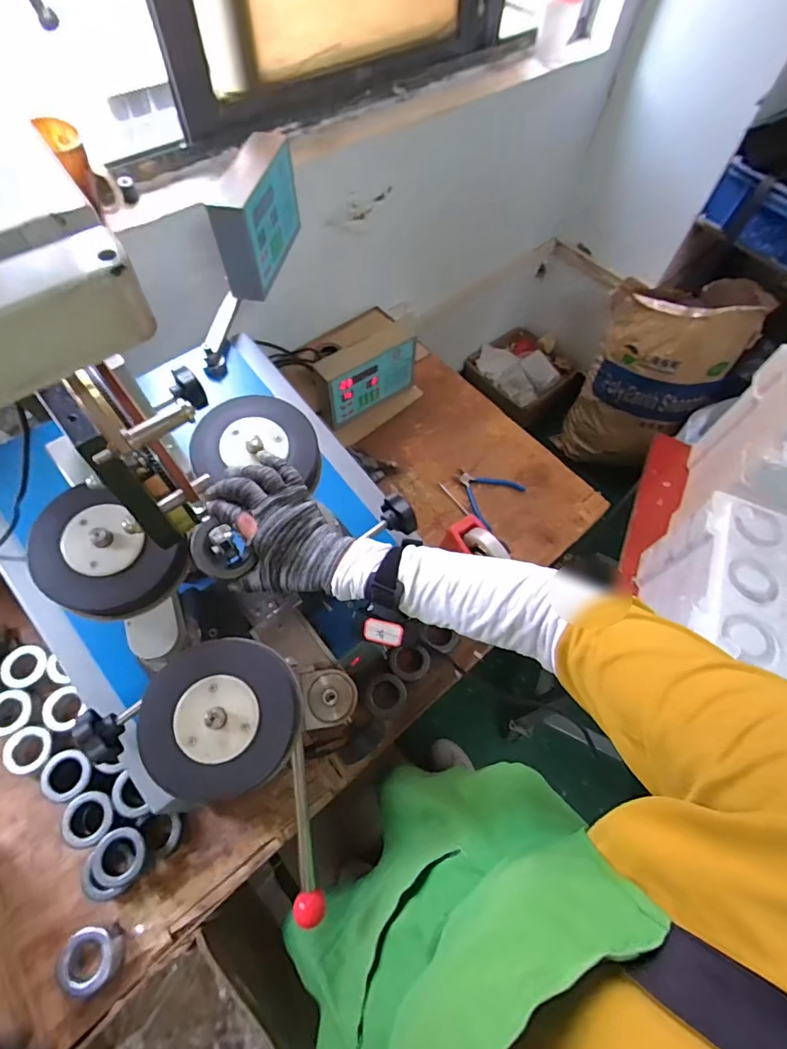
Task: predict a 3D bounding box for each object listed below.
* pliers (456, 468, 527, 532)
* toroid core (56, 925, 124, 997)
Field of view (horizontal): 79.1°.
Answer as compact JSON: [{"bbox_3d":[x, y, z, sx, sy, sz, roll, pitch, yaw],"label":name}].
[{"bbox_3d":[0.188,-0.070,1.017,0.136,0.012,0.140,36,67,14],"label":"pliers"},{"bbox_3d":[-0.402,0.577,0.632,0.071,0.037,0.065,1,63,-3],"label":"toroid core"}]

